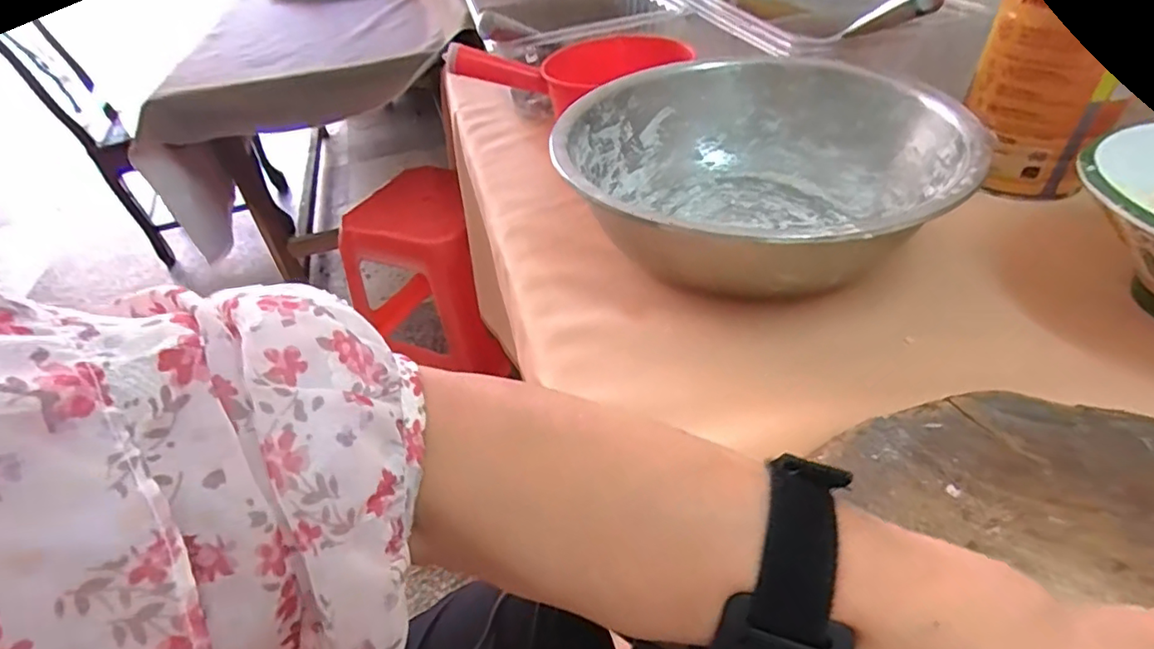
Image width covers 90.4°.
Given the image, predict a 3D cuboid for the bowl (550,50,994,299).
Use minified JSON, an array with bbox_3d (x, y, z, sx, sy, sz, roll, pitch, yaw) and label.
[{"bbox_3d":[0.157,-0.129,0.513,0.319,0.110,0.310,-3,41,3],"label":"bowl"}]

